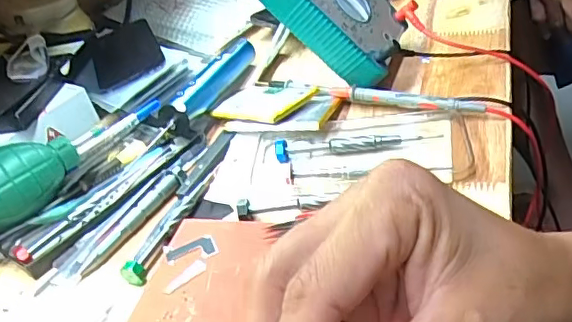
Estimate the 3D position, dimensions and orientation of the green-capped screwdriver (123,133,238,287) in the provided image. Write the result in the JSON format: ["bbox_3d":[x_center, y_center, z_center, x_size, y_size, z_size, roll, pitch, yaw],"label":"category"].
[{"bbox_3d":[-0.076,0.029,0.424,0.021,0.014,0.158,4,40,24],"label":"green-capped screwdriver"}]

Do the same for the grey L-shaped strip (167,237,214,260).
[{"bbox_3d":[-0.064,0.059,0.380,0.034,0.005,0.015,-9,36,8],"label":"grey L-shaped strip"}]

